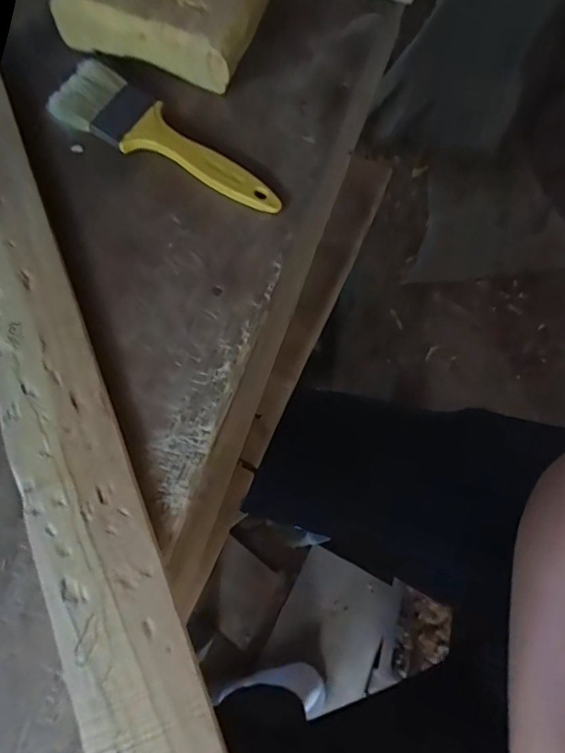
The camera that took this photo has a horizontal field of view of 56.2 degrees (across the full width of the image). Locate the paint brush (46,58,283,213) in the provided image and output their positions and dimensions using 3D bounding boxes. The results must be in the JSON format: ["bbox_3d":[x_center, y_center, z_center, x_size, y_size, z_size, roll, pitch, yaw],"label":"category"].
[{"bbox_3d":[-0.077,-0.162,0.363,0.179,0.013,0.047,32,75,11],"label":"paint brush"}]

